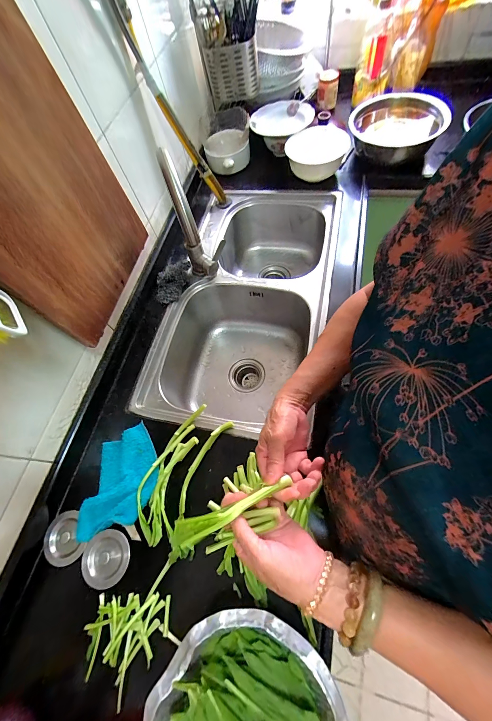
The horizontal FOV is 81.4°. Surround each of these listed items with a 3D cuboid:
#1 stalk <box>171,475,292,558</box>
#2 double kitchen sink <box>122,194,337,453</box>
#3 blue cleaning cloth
[{"bbox_3d":[-0.018,0.180,0.342,0.149,0.029,0.036,-25,66,-4],"label":"stalk"},{"bbox_3d":[0.017,-0.164,0.857,0.424,0.229,0.804,12,67,13],"label":"double kitchen sink"},{"bbox_3d":[-0.241,0.234,0.563,0.130,0.027,0.206,2,65,9],"label":"blue cleaning cloth"}]

